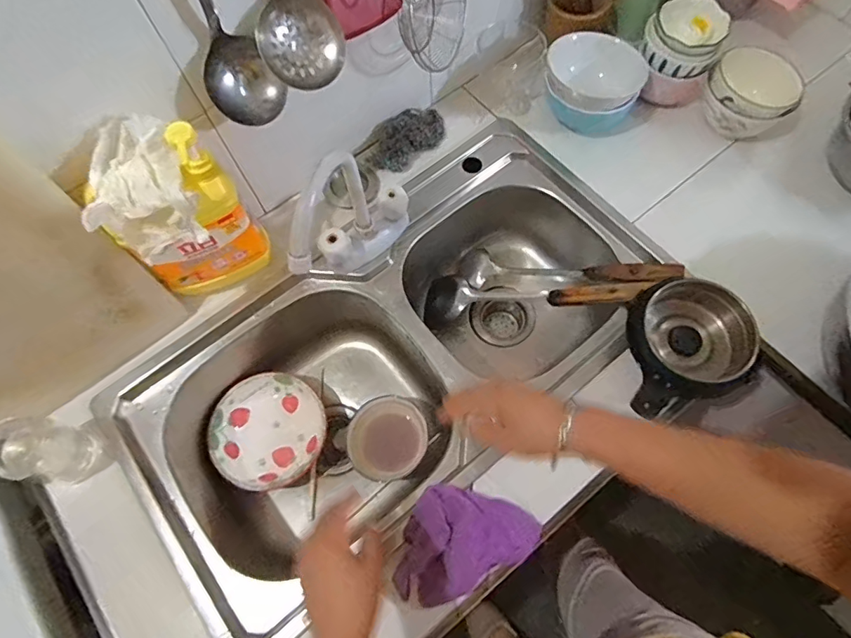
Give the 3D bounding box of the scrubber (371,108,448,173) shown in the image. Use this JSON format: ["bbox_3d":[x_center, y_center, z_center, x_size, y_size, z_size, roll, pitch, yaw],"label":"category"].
[{"bbox_3d":[-0.028,-0.286,0.778,0.134,0.032,0.072,-33,71,-10],"label":"scrubber"}]

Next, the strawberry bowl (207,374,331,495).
[{"bbox_3d":[-0.241,0.175,0.774,0.164,0.070,0.169,-1,69,2],"label":"strawberry bowl"}]

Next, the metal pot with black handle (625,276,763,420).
[{"bbox_3d":[0.318,0.026,0.615,0.186,0.056,0.150,-19,69,-5],"label":"metal pot with black handle"}]

